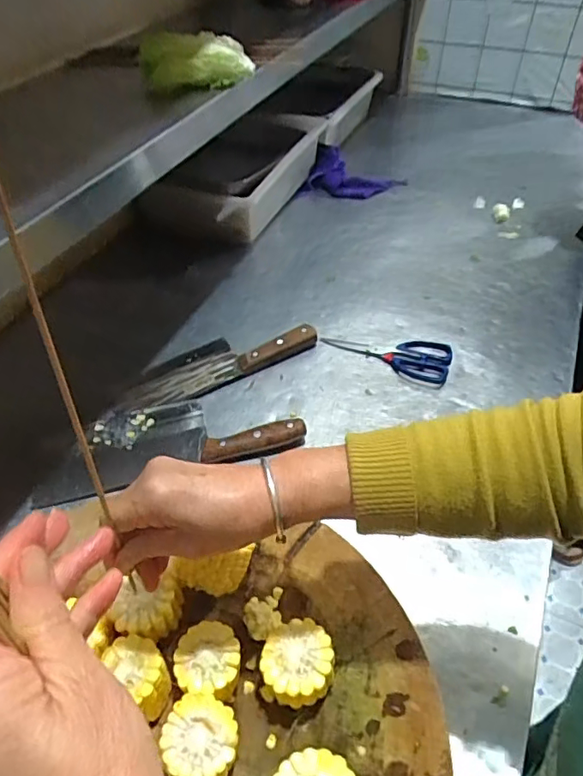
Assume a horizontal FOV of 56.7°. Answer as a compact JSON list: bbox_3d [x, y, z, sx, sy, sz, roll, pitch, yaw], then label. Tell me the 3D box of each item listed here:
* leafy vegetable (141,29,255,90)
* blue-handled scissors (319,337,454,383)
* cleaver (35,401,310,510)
[{"bbox_3d":[-0.115,-0.411,0.677,0.130,0.061,0.049,-15,49,-14],"label":"leafy vegetable"},{"bbox_3d":[0.135,-0.054,0.768,0.179,0.010,0.075,16,49,15],"label":"blue-handled scissors"},{"bbox_3d":[-0.149,0.055,0.658,0.308,0.025,0.115,-12,48,-11],"label":"cleaver"}]

